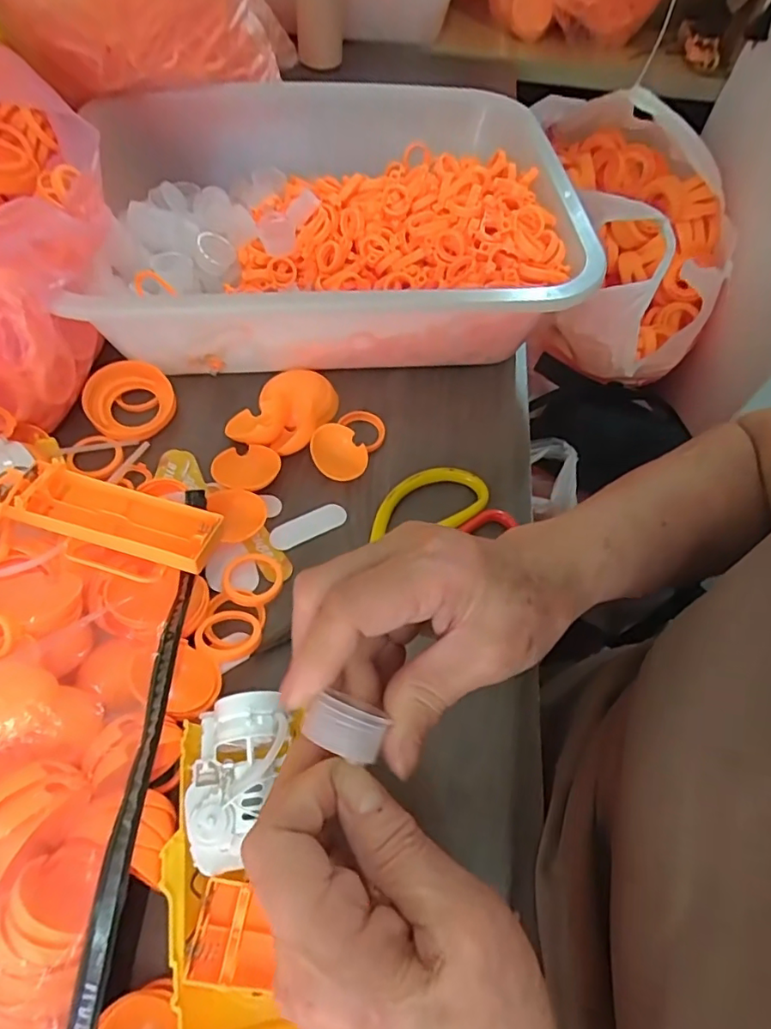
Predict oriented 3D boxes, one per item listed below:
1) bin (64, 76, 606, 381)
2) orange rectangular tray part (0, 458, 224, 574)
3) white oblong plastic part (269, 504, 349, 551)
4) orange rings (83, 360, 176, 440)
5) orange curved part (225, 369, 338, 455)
[{"bbox_3d":[-0.035,-0.234,0.444,0.333,0.092,0.292,-2,59,-5],"label":"bin"},{"bbox_3d":[-0.142,0.001,0.290,0.108,0.018,0.037,16,59,6],"label":"orange rectangular tray part"},{"bbox_3d":[-0.049,0.007,0.348,0.051,0.004,0.016,-25,64,-18],"label":"white oblong plastic part"},{"bbox_3d":[-0.180,-0.079,0.385,0.059,0.020,0.059,6,69,-14],"label":"orange rings"},{"bbox_3d":[-0.068,-0.077,0.383,0.059,0.025,0.076,18,59,7],"label":"orange curved part"}]

